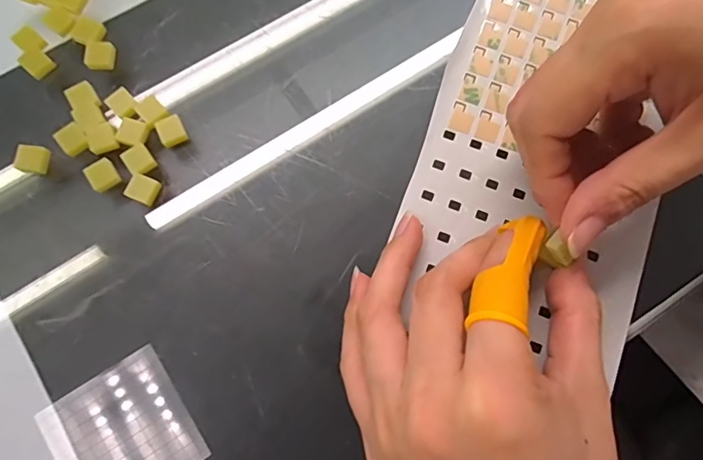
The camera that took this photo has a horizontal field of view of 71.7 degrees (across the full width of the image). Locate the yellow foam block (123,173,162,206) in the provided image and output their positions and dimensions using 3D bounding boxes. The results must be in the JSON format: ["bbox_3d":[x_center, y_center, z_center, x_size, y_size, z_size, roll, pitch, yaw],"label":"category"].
[{"bbox_3d":[-0.085,-0.017,0.198,0.011,0.005,0.011,21,78,3],"label":"yellow foam block"}]

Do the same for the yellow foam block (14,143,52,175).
[{"bbox_3d":[-0.131,-0.029,0.200,0.010,0.006,0.011,10,77,1],"label":"yellow foam block"}]

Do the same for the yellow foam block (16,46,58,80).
[{"bbox_3d":[-0.136,-0.072,0.209,0.012,0.004,0.011,41,80,7],"label":"yellow foam block"}]

